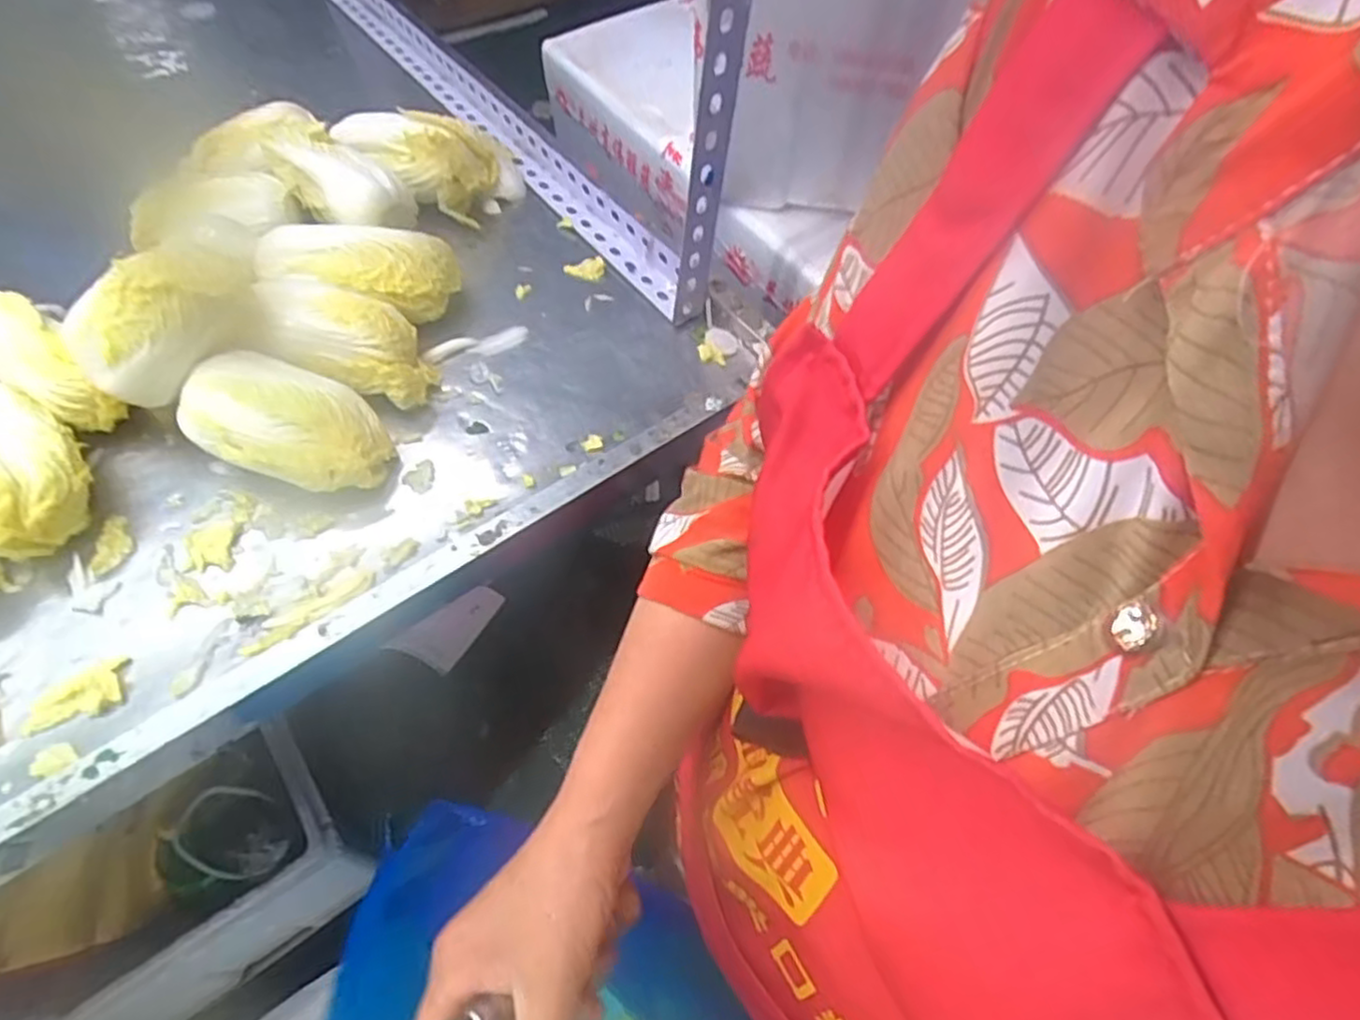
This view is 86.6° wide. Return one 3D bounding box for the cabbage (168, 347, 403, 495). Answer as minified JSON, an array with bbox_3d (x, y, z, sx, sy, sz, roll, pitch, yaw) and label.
[{"bbox_3d":[-0.282,-0.058,0.522,0.132,0.074,0.081,14,58,7],"label":"cabbage"}]

